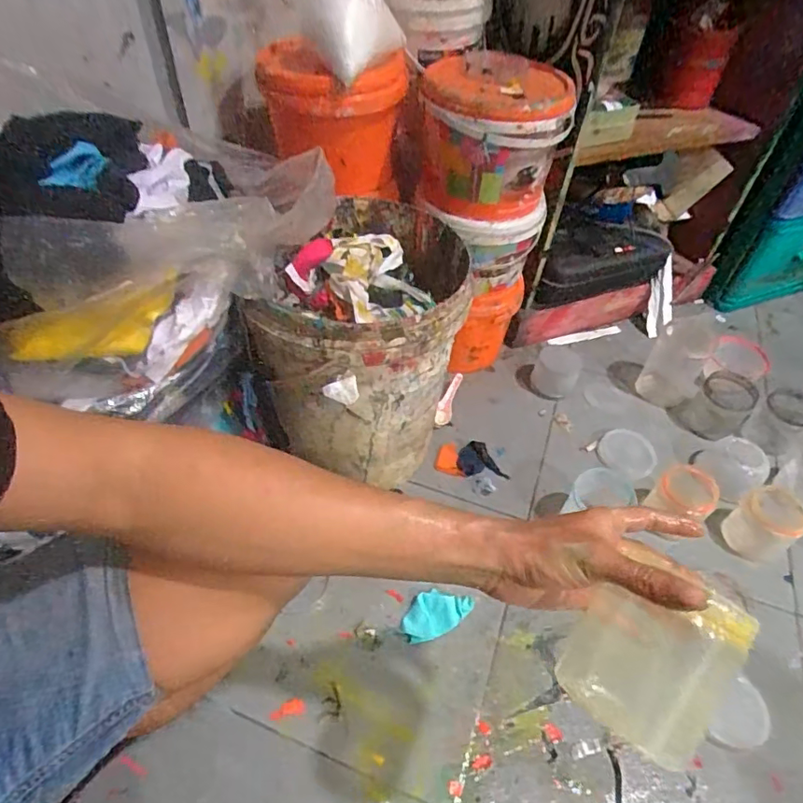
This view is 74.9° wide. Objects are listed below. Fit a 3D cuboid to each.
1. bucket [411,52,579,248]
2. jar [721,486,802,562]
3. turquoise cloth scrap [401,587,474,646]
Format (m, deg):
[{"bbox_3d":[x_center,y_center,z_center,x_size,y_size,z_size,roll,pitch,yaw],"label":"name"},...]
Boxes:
[{"bbox_3d":[0.135,-0.389,0.818,0.212,0.207,0.190,12,49,6],"label":"bucket"},{"bbox_3d":[0.574,0.191,0.825,0.080,0.098,0.082,2,48,-2],"label":"jar"},{"bbox_3d":[0.052,0.299,0.743,0.107,0.013,0.059,-14,51,-17],"label":"turquoise cloth scrap"}]

